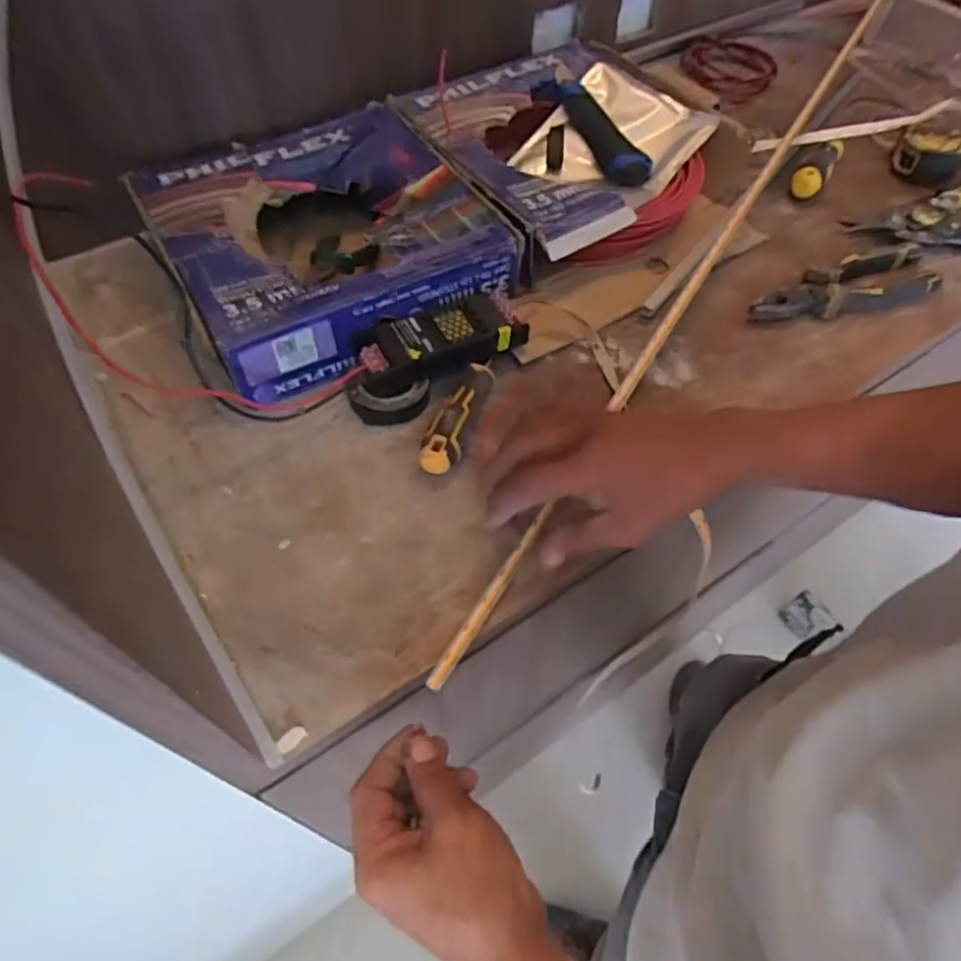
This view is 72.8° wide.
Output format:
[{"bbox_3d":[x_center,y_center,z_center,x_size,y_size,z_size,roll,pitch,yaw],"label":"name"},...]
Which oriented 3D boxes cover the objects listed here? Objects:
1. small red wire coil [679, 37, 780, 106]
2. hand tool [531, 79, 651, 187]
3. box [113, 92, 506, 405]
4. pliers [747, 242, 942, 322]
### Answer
[{"bbox_3d":[0.324,-0.546,0.857,0.114,0.033,0.141,12,56,7],"label":"small red wire coil"},{"bbox_3d":[0.116,-0.375,0.698,0.060,0.043,0.165,-26,60,-18],"label":"hand tool"},{"bbox_3d":[-0.147,-0.223,0.605,0.265,0.076,0.274,-27,61,-18],"label":"box"},{"bbox_3d":[0.352,-0.180,0.619,0.215,0.030,0.066,-22,59,-16],"label":"pliers"}]

